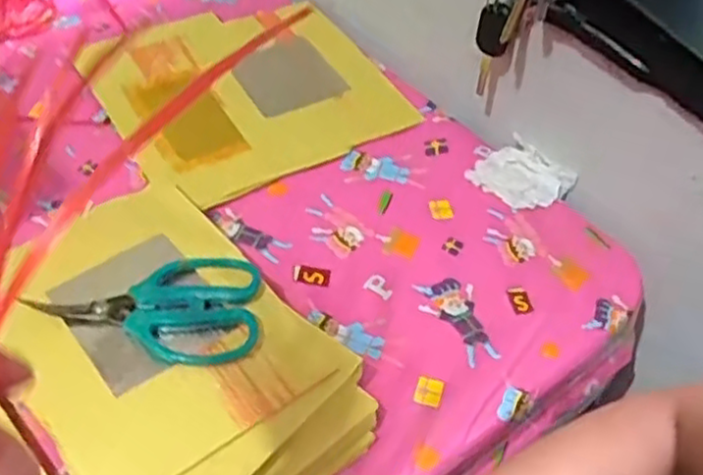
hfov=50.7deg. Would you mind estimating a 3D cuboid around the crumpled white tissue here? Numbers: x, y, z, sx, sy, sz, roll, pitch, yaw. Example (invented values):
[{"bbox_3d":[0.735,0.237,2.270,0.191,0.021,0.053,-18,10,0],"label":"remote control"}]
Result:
[{"bbox_3d":[0.140,-0.056,0.642,0.059,0.024,0.084,-31,58,-30],"label":"crumpled white tissue"}]

